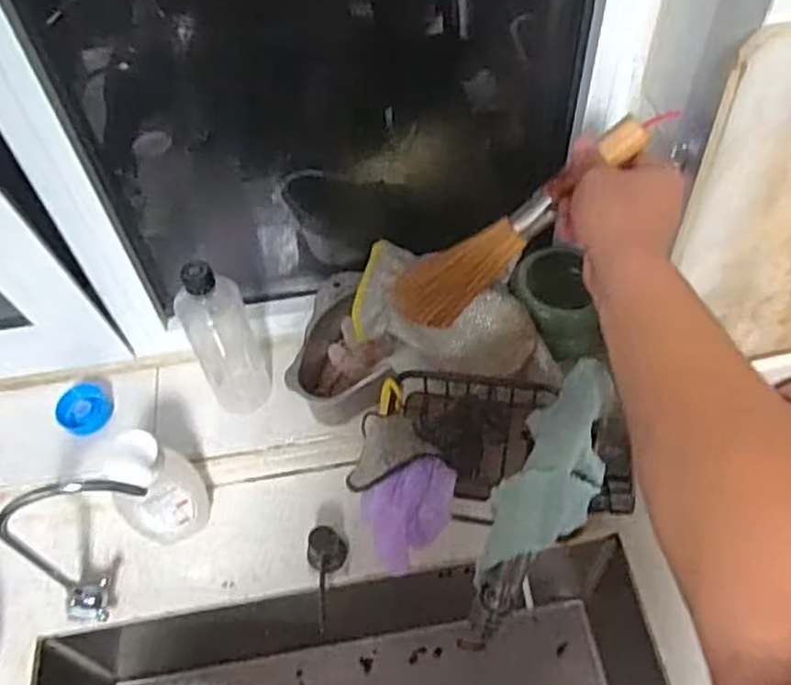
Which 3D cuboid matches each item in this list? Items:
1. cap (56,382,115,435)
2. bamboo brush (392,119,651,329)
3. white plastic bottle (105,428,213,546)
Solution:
[{"bbox_3d":[-0.373,0.078,0.860,0.070,0.023,0.059,37,64,26],"label":"cap"},{"bbox_3d":[0.098,-0.094,0.585,0.241,0.041,0.045,-38,50,24],"label":"bamboo brush"},{"bbox_3d":[-0.248,0.156,0.752,0.088,0.178,0.052,-32,58,-18],"label":"white plastic bottle"}]

